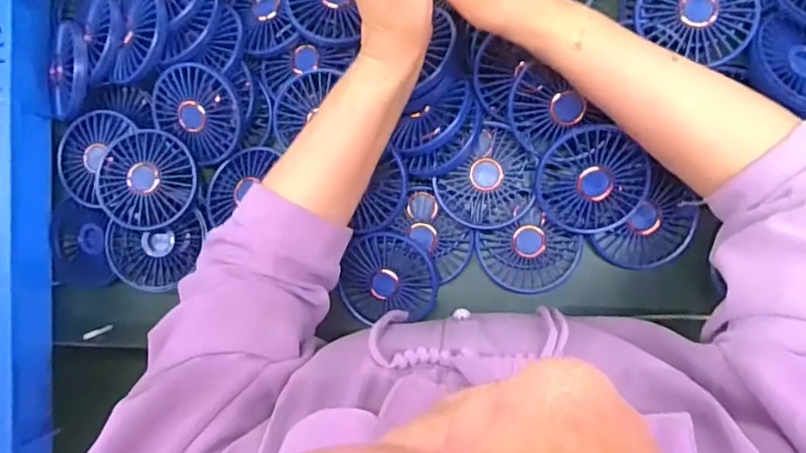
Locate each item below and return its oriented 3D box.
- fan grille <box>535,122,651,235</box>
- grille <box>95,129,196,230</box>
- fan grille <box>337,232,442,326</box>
[{"bbox_3d":[0.150,-0.035,0.472,0.091,0.008,0.084,5,121,8],"label":"fan grille"},{"bbox_3d":[-0.229,-0.042,0.521,0.085,0.010,0.084,0,87,8],"label":"grille"},{"bbox_3d":[-0.011,0.046,0.511,0.081,0.019,0.075,0,87,8],"label":"fan grille"}]

